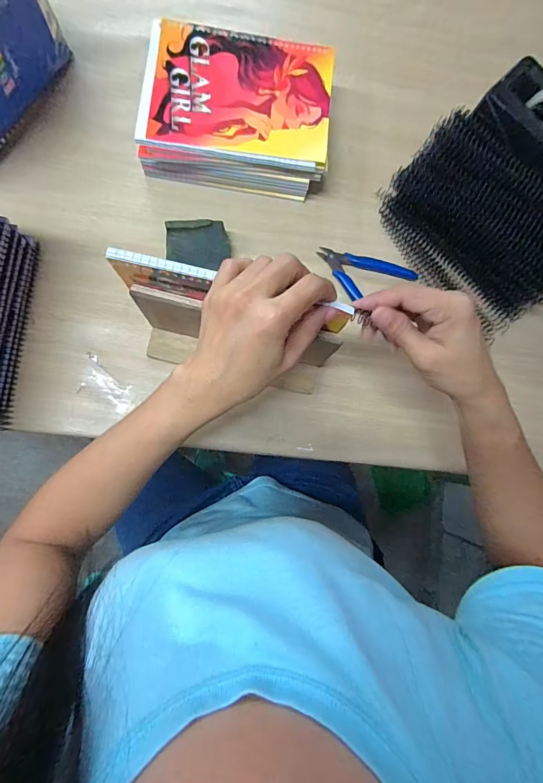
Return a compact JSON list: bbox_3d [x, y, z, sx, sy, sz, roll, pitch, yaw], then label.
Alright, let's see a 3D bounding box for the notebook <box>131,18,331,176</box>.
[{"bbox_3d":[-0.037,-0.336,0.429,0.206,0.011,0.152,6,83,-5],"label":"notebook"}]

